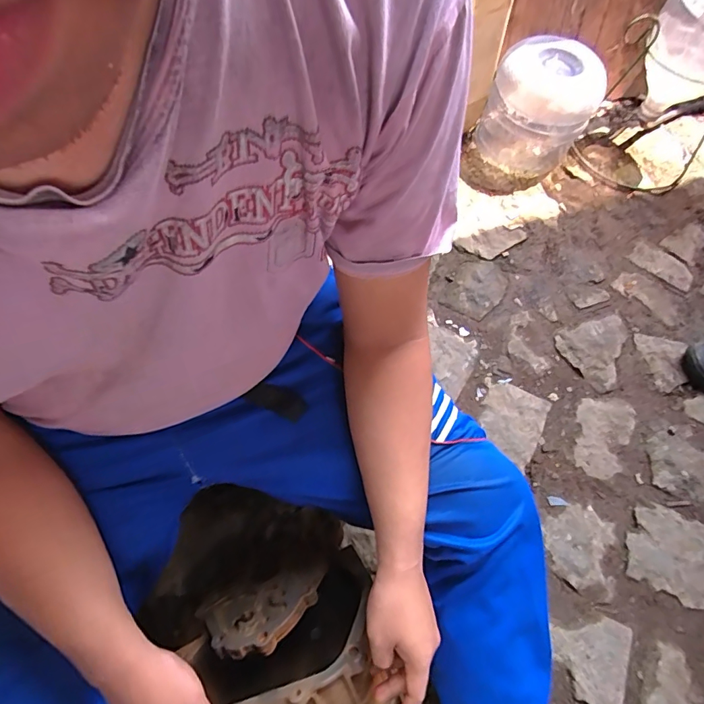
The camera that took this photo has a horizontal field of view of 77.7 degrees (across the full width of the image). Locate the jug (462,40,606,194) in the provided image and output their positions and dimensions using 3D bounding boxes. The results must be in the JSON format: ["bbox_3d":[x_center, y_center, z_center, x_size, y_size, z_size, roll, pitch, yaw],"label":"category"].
[{"bbox_3d":[0.466,-0.605,1.130,0.239,0.276,0.229,-38,72,-18],"label":"jug"}]

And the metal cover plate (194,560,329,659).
[{"bbox_3d":[-0.111,0.342,0.582,0.162,0.110,0.016,-20,108,-11],"label":"metal cover plate"}]

